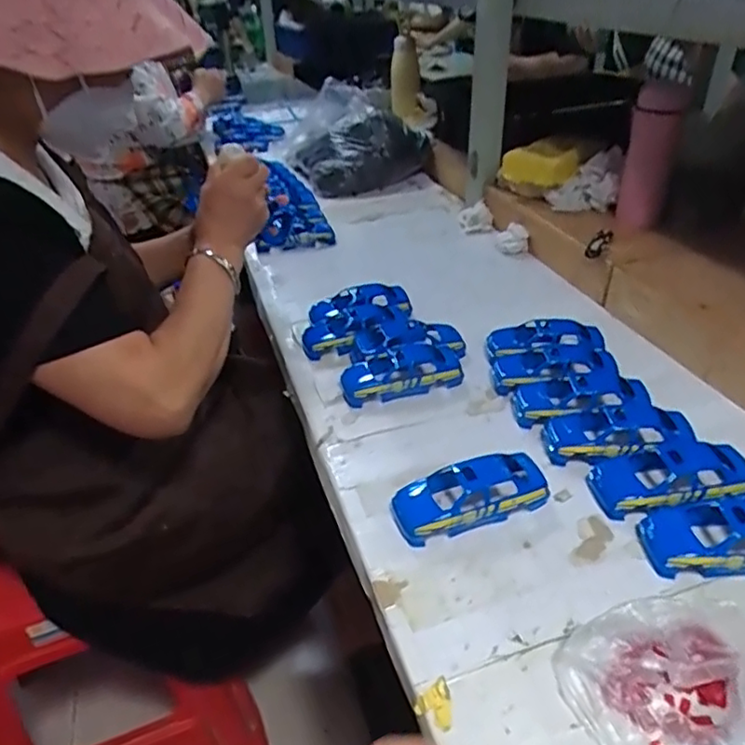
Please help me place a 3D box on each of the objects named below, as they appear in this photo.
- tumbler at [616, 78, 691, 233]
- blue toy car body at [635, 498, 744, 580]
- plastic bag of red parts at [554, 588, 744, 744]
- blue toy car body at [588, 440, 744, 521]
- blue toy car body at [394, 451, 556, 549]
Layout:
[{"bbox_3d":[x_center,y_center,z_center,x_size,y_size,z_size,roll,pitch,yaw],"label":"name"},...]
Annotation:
[{"bbox_3d":[0.381,-0.293,0.839,0.064,0.176,0.061,10,36,18],"label":"tumbler"},{"bbox_3d":[0.273,0.122,0.466,0.123,0.034,0.060,-3,34,0],"label":"blue toy car body"},{"bbox_3d":[0.185,0.193,0.350,0.108,0.058,0.134,-12,35,-14],"label":"plastic bag of red parts"},{"bbox_3d":[0.251,0.088,0.517,0.123,0.030,0.064,-4,34,-2],"label":"blue toy car body"},{"bbox_3d":[0.080,0.099,0.511,0.129,0.034,0.055,-12,35,-13],"label":"blue toy car body"}]

